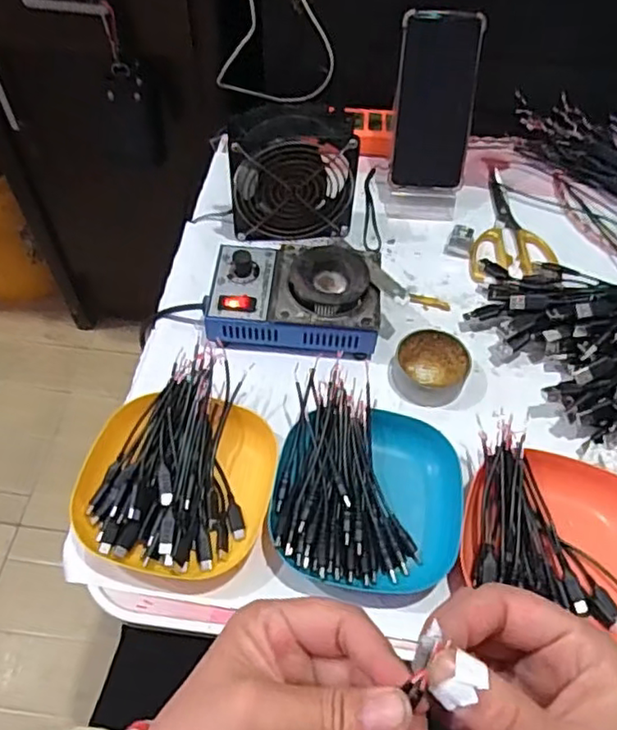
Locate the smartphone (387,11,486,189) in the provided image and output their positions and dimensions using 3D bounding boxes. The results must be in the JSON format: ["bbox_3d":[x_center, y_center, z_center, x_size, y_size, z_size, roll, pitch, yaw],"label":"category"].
[{"bbox_3d":[0.129,-0.263,0.639,0.076,0.167,0.015,2,26,-1],"label":"smartphone"}]

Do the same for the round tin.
[{"bbox_3d":[0.106,0.003,0.550,0.063,0.025,0.067,1,57,-1],"label":"round tin"}]

